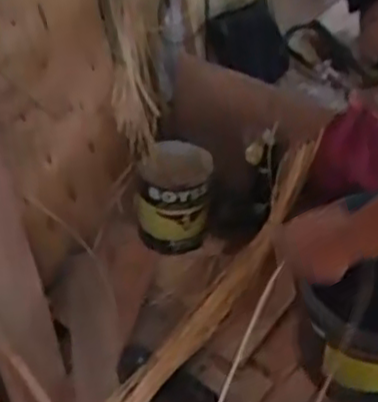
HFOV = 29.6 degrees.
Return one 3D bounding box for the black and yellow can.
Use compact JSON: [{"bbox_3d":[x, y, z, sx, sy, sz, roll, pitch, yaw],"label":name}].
[{"bbox_3d":[-0.031,-0.009,1.426,0.141,0.181,0.140,2,41,-2],"label":"black and yellow can"}]

